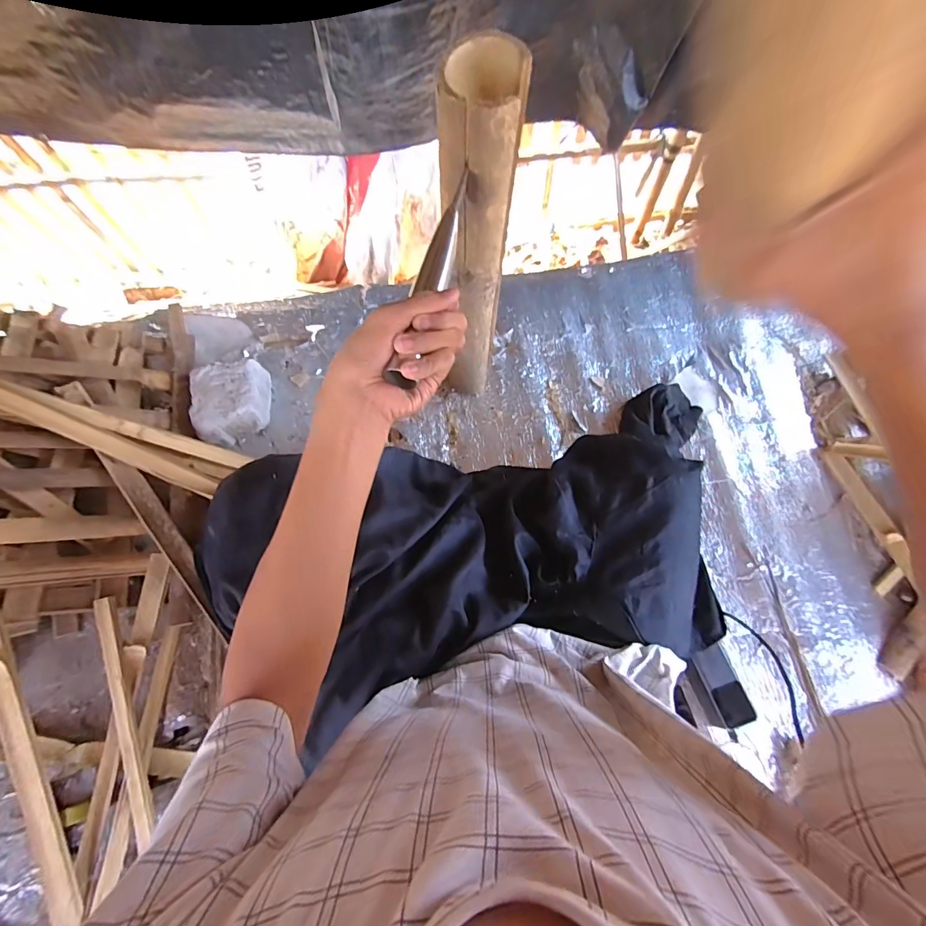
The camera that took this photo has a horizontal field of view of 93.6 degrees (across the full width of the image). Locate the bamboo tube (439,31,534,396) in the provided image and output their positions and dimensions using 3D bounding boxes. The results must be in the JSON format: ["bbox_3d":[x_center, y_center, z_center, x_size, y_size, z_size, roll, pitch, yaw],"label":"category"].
[{"bbox_3d":[0.013,-0.265,0.604,0.078,0.480,0.097,6,72,0],"label":"bamboo tube"}]

